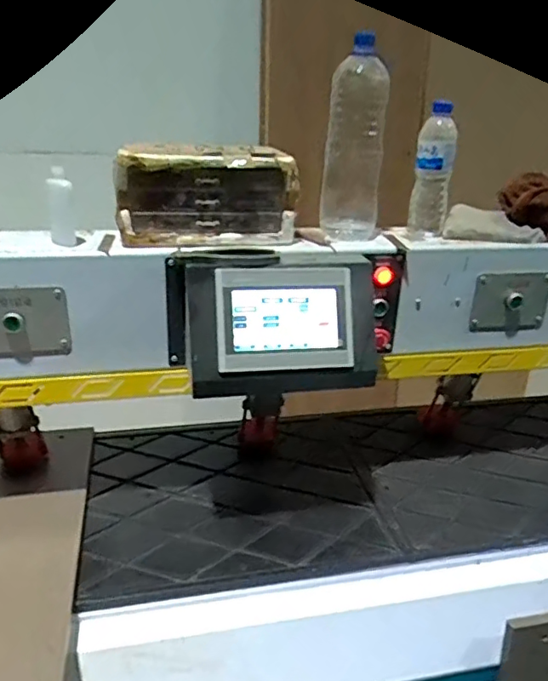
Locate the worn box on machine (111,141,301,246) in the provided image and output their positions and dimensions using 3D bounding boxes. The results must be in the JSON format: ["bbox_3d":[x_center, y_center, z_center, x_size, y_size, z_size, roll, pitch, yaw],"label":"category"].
[{"bbox_3d":[-0.103,-0.225,0.874,0.270,0.129,0.110,-1,24,-8],"label":"worn box on machine"}]

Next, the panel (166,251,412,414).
[{"bbox_3d":[0.033,-0.023,0.860,0.373,0.198,0.137,-3,24,-13],"label":"panel"}]

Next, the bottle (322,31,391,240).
[{"bbox_3d":[0.123,-0.303,0.885,0.102,0.272,0.094,4,24,3],"label":"bottle"}]

